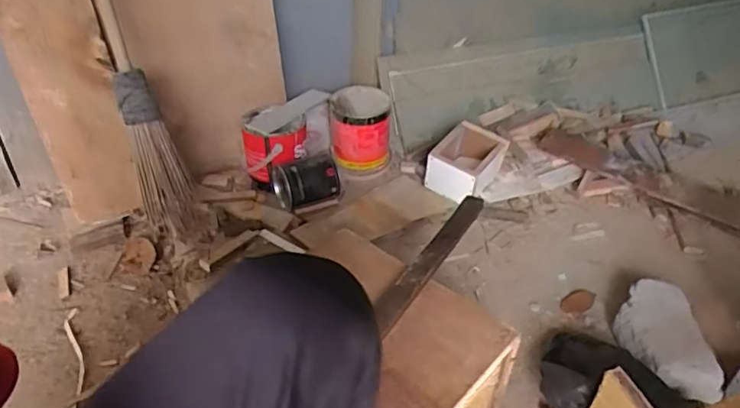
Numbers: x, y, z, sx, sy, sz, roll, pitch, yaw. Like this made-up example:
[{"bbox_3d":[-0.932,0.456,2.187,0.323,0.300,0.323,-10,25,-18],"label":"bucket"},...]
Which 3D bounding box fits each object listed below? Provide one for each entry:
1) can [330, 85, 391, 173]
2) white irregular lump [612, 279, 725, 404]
[{"bbox_3d":[-0.023,-0.199,1.434,0.149,0.152,0.179,0,35,0],"label":"can"},{"bbox_3d":[0.489,0.227,0.937,0.122,0.066,0.219,4,36,2],"label":"white irregular lump"}]

